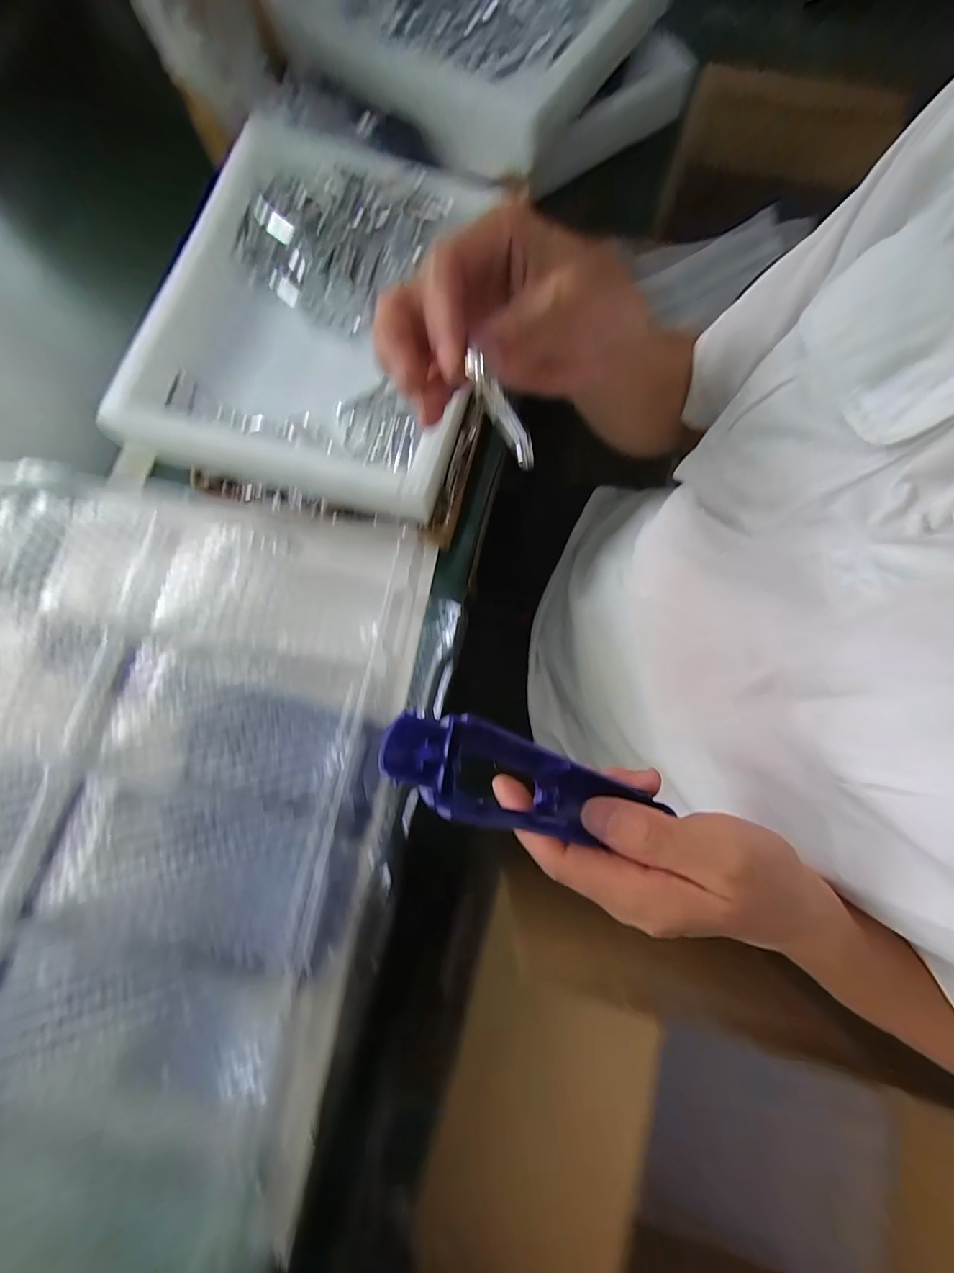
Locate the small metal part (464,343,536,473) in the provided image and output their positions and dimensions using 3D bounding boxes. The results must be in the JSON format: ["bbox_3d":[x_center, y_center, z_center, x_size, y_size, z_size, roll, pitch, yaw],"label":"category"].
[{"bbox_3d":[0.011,-0.098,0.179,0.009,0.006,0.052,-37,104,-7],"label":"small metal part"}]

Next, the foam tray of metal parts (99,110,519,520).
[{"bbox_3d":[-0.135,-0.309,0.378,0.291,0.056,0.366,11,79,2],"label":"foam tray of metal parts"}]

